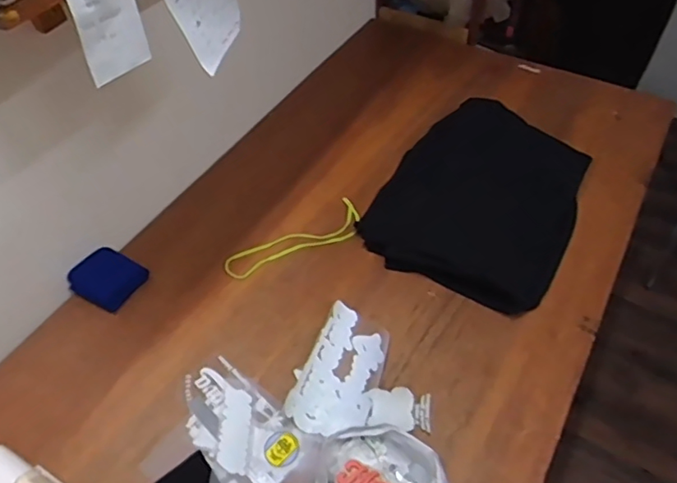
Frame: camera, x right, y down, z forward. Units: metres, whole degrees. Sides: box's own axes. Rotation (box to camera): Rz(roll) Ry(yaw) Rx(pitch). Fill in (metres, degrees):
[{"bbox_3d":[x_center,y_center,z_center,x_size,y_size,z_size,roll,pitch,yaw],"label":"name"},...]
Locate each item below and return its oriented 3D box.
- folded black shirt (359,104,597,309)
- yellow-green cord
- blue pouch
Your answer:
[{"bbox_3d":[0.321,-0.114,1.188,0.383,0.061,0.516,25,58,19],"label":"folded black shirt"},{"bbox_3d":[-0.082,0.002,1.135,0.304,0.012,0.098,-29,57,-18],"label":"yellow-green cord"},{"bbox_3d":[-0.455,0.071,1.079,0.124,0.029,0.110,24,58,19],"label":"blue pouch"}]

